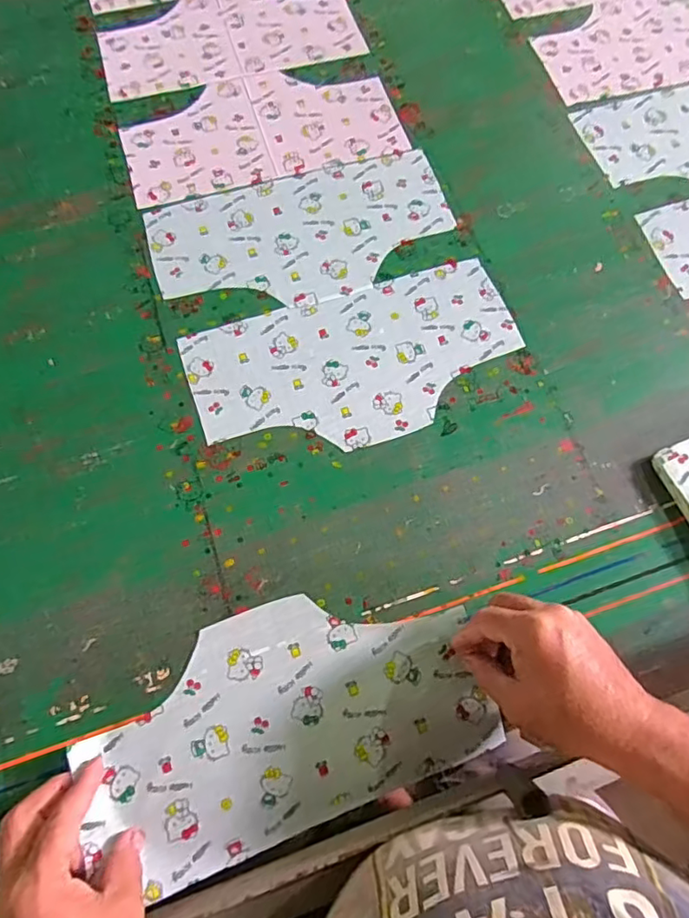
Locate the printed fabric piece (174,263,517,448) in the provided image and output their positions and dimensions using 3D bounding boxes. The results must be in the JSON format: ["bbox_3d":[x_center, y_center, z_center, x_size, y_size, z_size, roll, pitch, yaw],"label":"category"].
[{"bbox_3d":[0.016,-0.095,0.553,0.320,0.005,0.163,-17,69,-9],"label":"printed fabric piece"}]

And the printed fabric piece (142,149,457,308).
[{"bbox_3d":[-0.042,-0.244,0.609,0.318,0.004,0.166,-16,70,-8],"label":"printed fabric piece"}]

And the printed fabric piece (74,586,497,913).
[{"bbox_3d":[-0.047,0.205,0.452,0.304,0.028,0.165,-19,69,-10],"label":"printed fabric piece"}]

